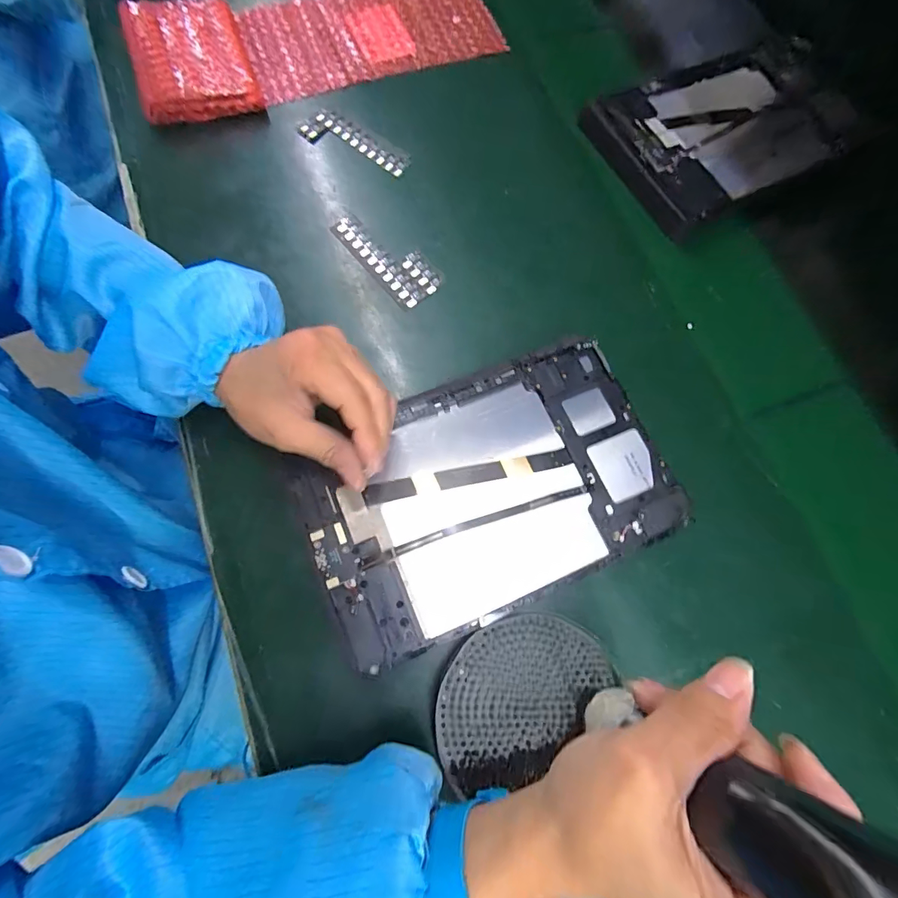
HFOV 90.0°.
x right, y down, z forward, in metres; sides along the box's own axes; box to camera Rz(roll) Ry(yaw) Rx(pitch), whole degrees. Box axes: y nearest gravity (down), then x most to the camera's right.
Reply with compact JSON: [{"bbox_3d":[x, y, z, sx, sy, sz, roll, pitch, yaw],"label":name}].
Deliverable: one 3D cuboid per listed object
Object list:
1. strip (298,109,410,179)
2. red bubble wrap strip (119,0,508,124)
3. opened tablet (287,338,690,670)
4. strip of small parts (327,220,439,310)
[{"bbox_3d":[-0.083,-0.268,0.397,0.099,0.008,0.036,33,72,5],"label":"strip"},{"bbox_3d":[-0.121,-0.395,0.421,0.331,0.033,0.127,-22,76,-12],"label":"red bubble wrap strip"},{"bbox_3d":[0.027,0.024,0.301,0.237,0.014,0.149,-22,76,-8],"label":"opened tablet"},{"bbox_3d":[-0.051,-0.159,0.369,0.038,0.004,0.100,-40,80,-15],"label":"strip of small parts"}]

